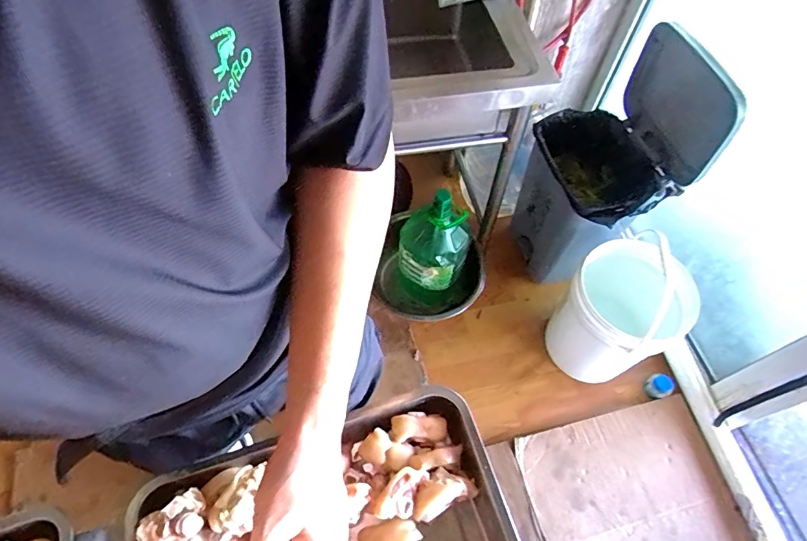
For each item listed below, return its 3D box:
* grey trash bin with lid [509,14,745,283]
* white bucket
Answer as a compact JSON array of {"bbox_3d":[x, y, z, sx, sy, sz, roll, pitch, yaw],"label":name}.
[{"bbox_3d":[0.555,-0.290,1.391,0.337,0.716,0.470,-6,60,-7],"label":"grey trash bin with lid"},{"bbox_3d":[0.591,0.131,1.366,0.267,0.375,0.298,40,65,19],"label":"white bucket"}]

